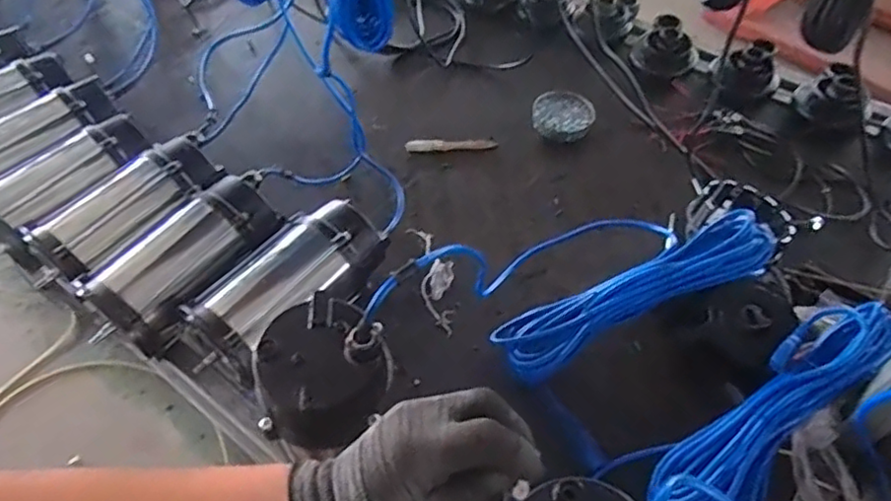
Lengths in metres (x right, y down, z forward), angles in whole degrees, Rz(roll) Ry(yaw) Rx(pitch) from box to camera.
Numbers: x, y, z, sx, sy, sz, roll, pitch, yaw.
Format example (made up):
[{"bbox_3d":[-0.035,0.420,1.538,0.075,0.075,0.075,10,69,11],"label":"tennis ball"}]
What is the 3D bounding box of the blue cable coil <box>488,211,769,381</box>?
[{"bbox_3d":[0.237,0.057,0.781,0.352,0.035,0.083,-27,54,5],"label":"blue cable coil"}]

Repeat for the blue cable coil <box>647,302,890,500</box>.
[{"bbox_3d":[0.374,0.187,0.689,0.352,0.038,0.105,-41,60,-9],"label":"blue cable coil"}]

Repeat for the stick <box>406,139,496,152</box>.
[{"bbox_3d":[0.011,-0.186,1.073,0.156,0.022,0.027,-8,52,-5],"label":"stick"}]

